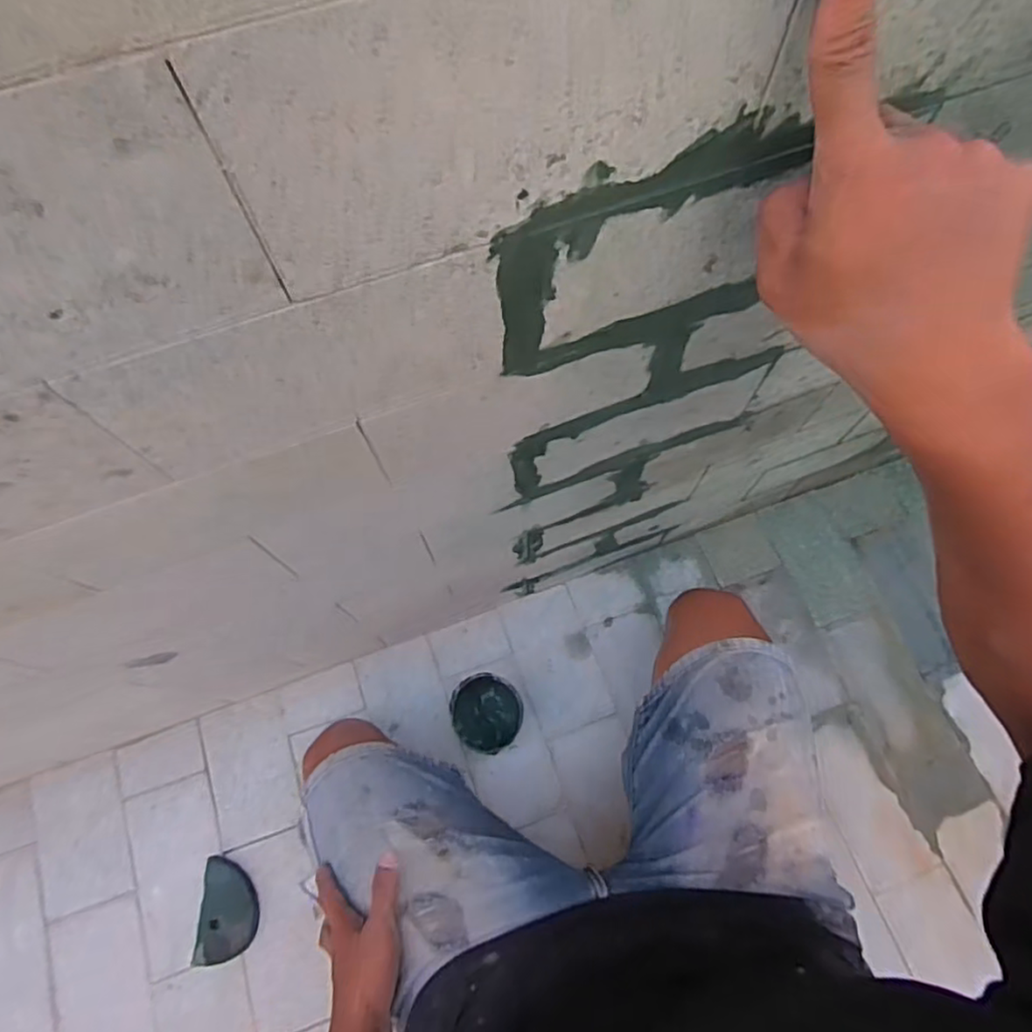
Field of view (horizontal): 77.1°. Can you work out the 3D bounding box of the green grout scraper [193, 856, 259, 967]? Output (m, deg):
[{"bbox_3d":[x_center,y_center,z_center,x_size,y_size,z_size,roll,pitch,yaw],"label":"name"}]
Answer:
[{"bbox_3d":[-0.328,0.453,0.742,0.061,0.014,0.106,1,70,1],"label":"green grout scraper"}]

